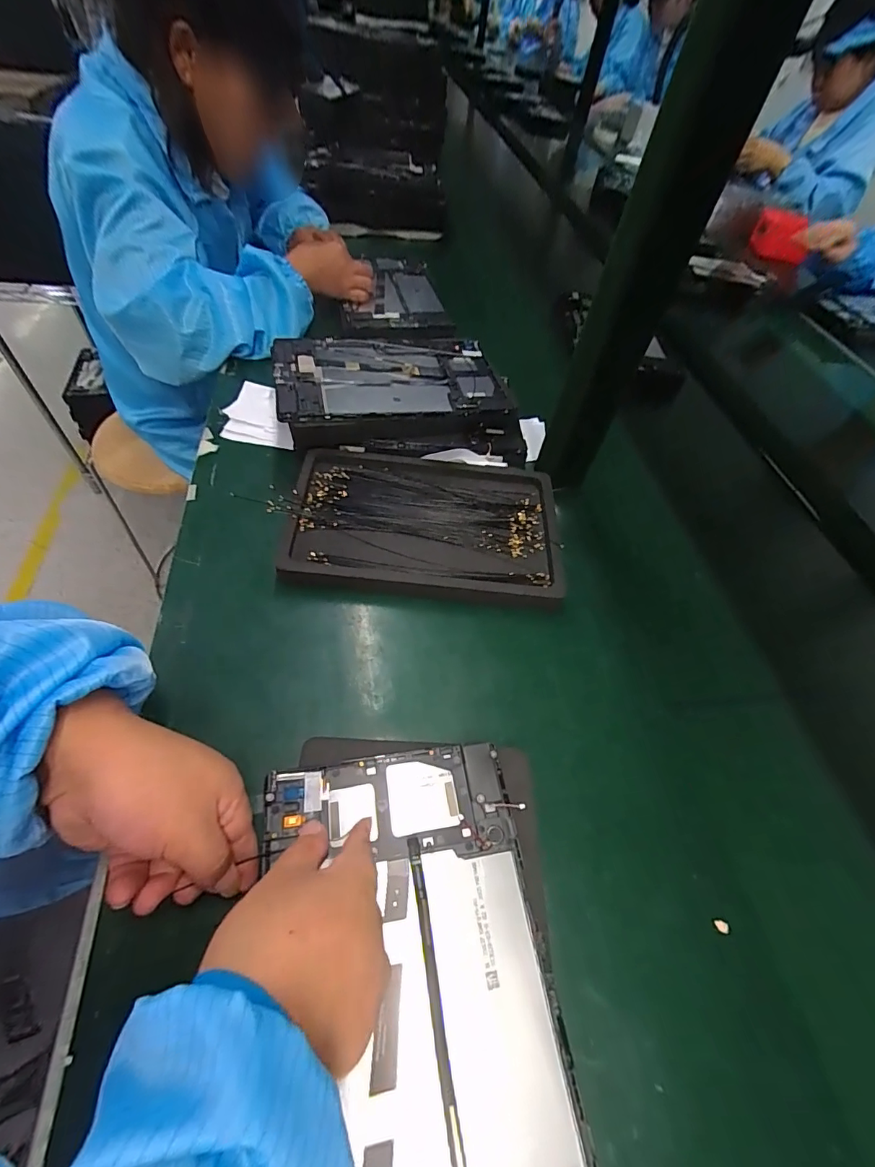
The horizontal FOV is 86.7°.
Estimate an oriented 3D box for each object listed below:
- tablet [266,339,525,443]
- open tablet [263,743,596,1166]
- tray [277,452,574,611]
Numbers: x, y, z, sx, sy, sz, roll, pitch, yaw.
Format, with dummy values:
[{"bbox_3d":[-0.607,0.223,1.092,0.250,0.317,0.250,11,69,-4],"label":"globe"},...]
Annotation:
[{"bbox_3d":[-0.048,-0.219,0.520,0.248,0.051,0.161,-6,56,-11],"label":"tablet"},{"bbox_3d":[-0.008,0.210,0.240,0.141,0.011,0.238,-8,55,-11],"label":"open tablet"},{"bbox_3d":[-0.009,-0.057,0.436,0.245,0.024,0.165,5,55,-3],"label":"tray"}]

